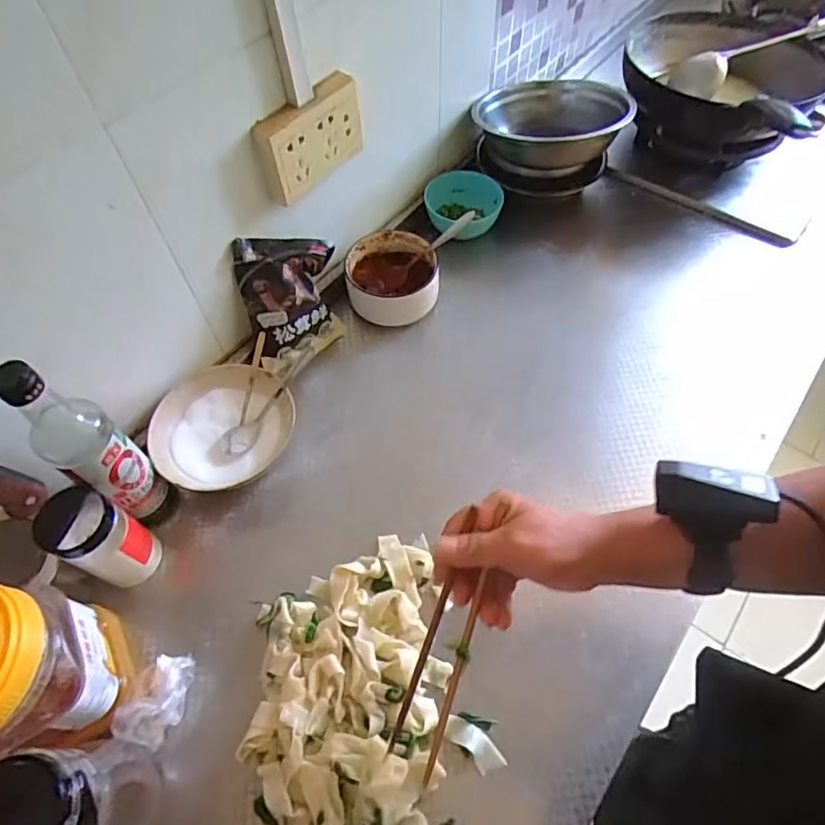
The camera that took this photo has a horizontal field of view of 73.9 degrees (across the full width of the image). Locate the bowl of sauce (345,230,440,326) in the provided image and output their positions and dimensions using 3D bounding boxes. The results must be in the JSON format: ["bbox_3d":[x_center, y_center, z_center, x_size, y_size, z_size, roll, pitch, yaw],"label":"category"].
[{"bbox_3d":[-0.026,-0.182,0.766,0.120,0.075,0.119,0,58,1],"label":"bowl of sauce"}]

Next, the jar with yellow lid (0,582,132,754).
[{"bbox_3d":[-0.319,0.216,0.445,0.101,0.158,0.116,-27,62,-15],"label":"jar with yellow lid"}]

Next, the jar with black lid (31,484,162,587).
[{"bbox_3d":[-0.308,0.121,0.538,0.073,0.119,0.061,27,63,16],"label":"jar with black lid"}]

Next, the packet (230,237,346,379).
[{"bbox_3d":[-0.152,-0.135,0.689,0.126,0.181,0.057,-31,63,-17],"label":"packet"}]

